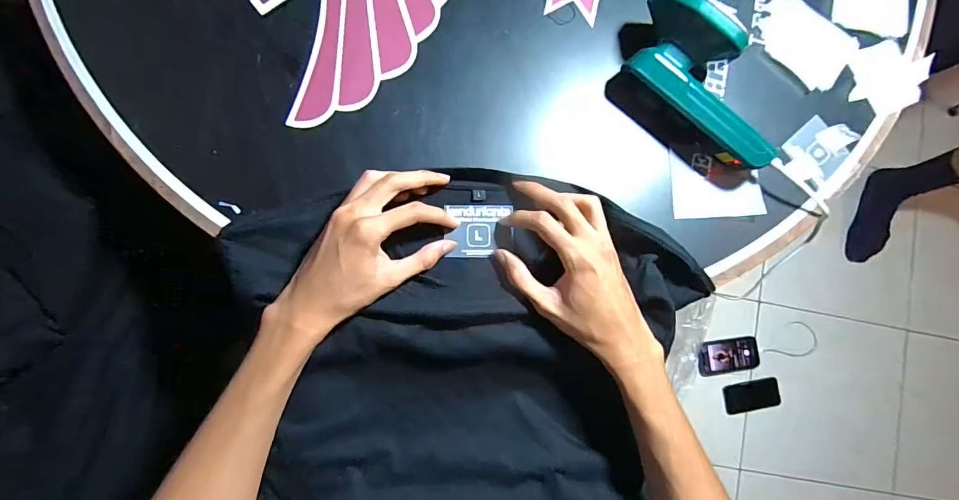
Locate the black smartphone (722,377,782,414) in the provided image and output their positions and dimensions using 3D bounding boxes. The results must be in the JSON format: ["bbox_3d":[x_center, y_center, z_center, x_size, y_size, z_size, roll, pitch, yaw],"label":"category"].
[{"bbox_3d":[0.651,0.350,0.993,0.149,0.009,0.073,-7,89,-10],"label":"black smartphone"}]

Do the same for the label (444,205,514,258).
[{"bbox_3d":[0.000,-0.018,0.395,0.064,0.004,0.050,0,87,-3],"label":"label"}]

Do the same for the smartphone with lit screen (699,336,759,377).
[{"bbox_3d":[0.592,0.251,0.986,0.155,0.012,0.082,-4,91,-7],"label":"smartphone with lit screen"}]

